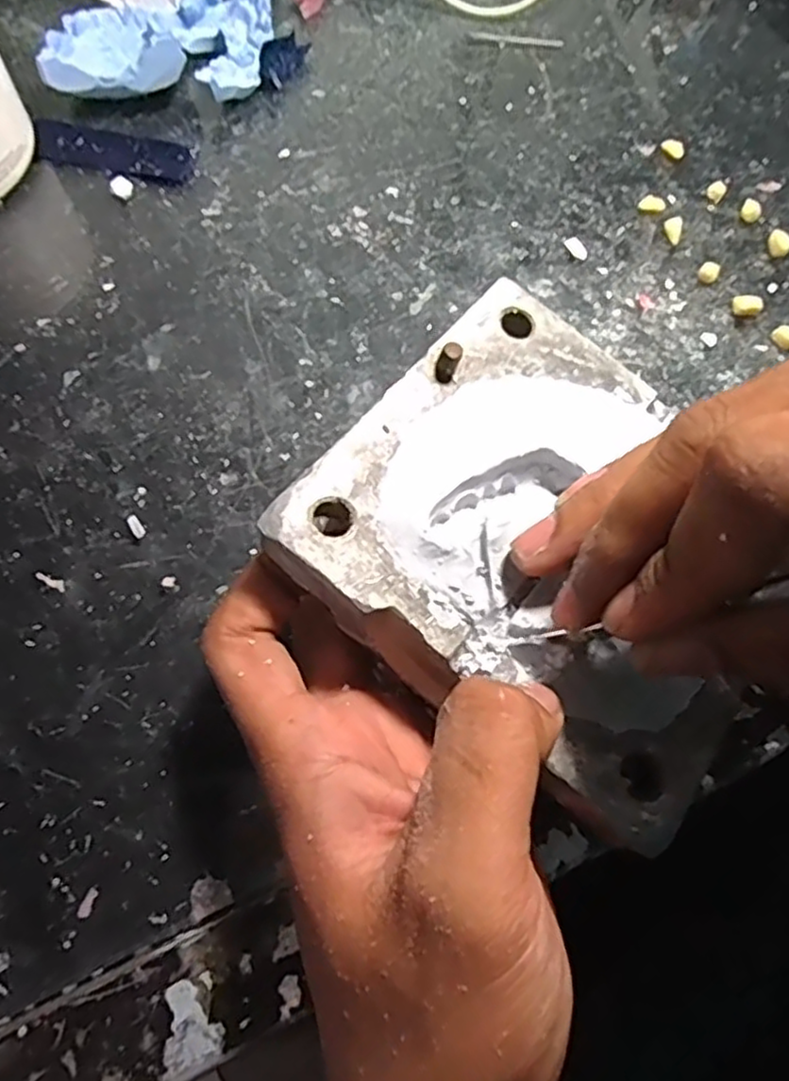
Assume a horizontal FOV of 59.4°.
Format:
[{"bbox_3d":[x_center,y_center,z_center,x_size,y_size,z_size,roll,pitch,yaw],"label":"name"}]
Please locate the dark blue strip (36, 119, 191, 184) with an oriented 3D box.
[{"bbox_3d":[-0.127,-0.174,0.308,0.073,0.004,0.024,14,67,4],"label":"dark blue strip"}]

